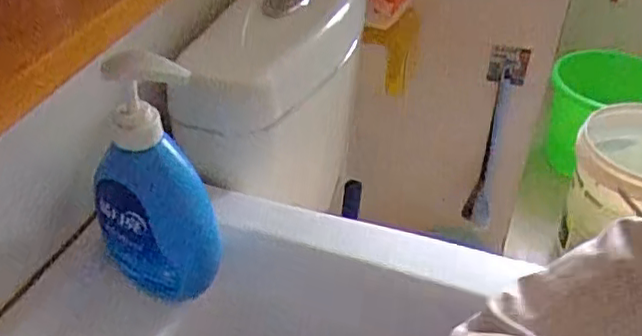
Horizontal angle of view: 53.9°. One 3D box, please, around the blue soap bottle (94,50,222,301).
[{"bbox_3d":[-0.126,0.013,0.476,0.080,0.195,0.065,29,48,30],"label":"blue soap bottle"}]

